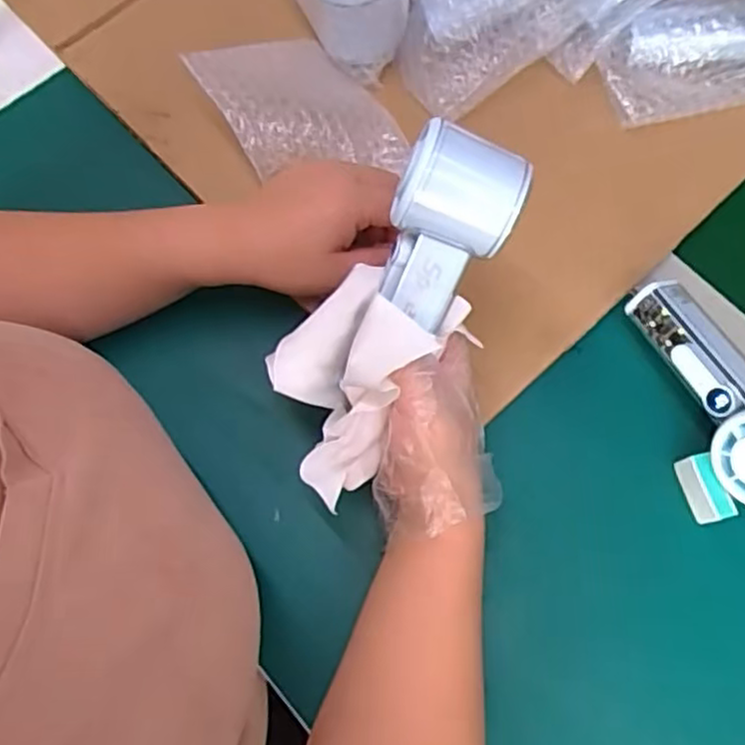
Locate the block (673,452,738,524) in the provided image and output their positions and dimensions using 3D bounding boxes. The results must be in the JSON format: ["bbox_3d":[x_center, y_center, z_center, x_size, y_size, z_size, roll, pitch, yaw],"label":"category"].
[{"bbox_3d":[0.206,0.073,0.428,0.016,0.023,0.042,-20,72,-6],"label":"block"}]

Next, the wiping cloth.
[{"bbox_3d":[-0.016,-0.004,0.377,0.083,0.072,0.121,36,75,12],"label":"wiping cloth"}]

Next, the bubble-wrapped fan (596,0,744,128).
[{"bbox_3d":[0.273,-0.242,0.508,0.199,0.059,0.082,-6,71,-1],"label":"bubble-wrapped fan"}]

